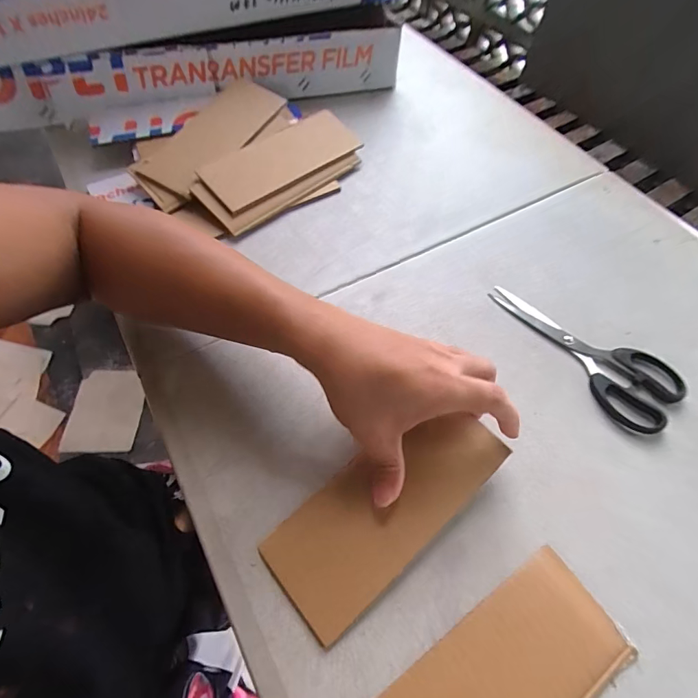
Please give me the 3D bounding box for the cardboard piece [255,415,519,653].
[{"bbox_3d":[0.027,0.106,0.285,0.174,0.010,0.073,-40,71,-14],"label":"cardboard piece"}]

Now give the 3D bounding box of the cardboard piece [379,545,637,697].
[{"bbox_3d":[0.086,0.202,0.240,0.176,0.008,0.072,-27,61,-20],"label":"cardboard piece"}]

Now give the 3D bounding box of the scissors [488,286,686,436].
[{"bbox_3d":[0.213,-0.006,0.376,0.073,0.011,0.178,-34,67,-20],"label":"scissors"}]

